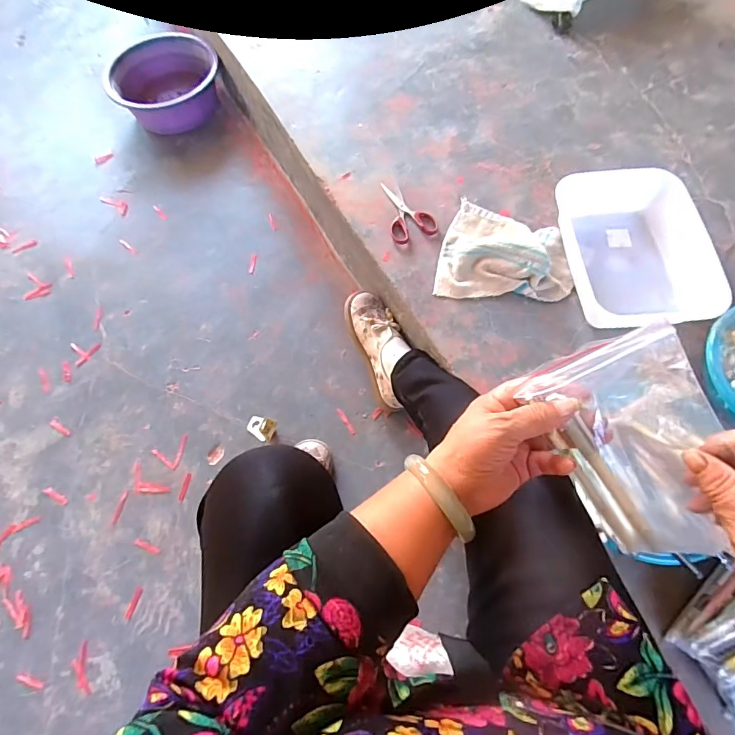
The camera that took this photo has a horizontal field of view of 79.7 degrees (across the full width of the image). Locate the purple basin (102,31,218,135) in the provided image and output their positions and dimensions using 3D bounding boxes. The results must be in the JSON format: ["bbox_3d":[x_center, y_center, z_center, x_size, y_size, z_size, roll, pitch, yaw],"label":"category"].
[{"bbox_3d":[-0.540,-0.767,1.182,0.288,0.112,0.237,-33,70,-11],"label":"purple basin"}]

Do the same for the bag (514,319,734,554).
[{"bbox_3d":[0.196,0.062,0.316,0.015,0.106,0.164,-32,92,-47],"label":"bag"}]

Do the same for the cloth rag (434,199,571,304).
[{"bbox_3d":[0.237,-0.219,0.761,0.225,0.050,0.202,4,66,4],"label":"cloth rag"}]

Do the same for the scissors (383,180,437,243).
[{"bbox_3d":[0.078,-0.296,0.826,0.084,0.005,0.151,-10,66,-2],"label":"scissors"}]

